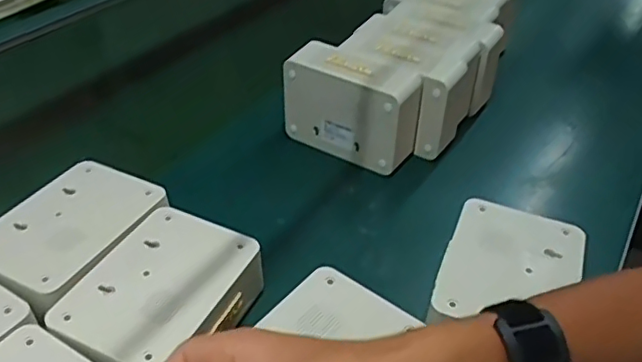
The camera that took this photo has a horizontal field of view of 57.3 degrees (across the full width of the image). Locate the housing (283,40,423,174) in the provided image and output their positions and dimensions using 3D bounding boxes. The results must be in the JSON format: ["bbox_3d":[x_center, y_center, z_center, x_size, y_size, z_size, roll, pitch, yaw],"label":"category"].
[{"bbox_3d":[0.031,-0.073,0.635,0.136,0.120,0.052,23,43,24],"label":"housing"}]

